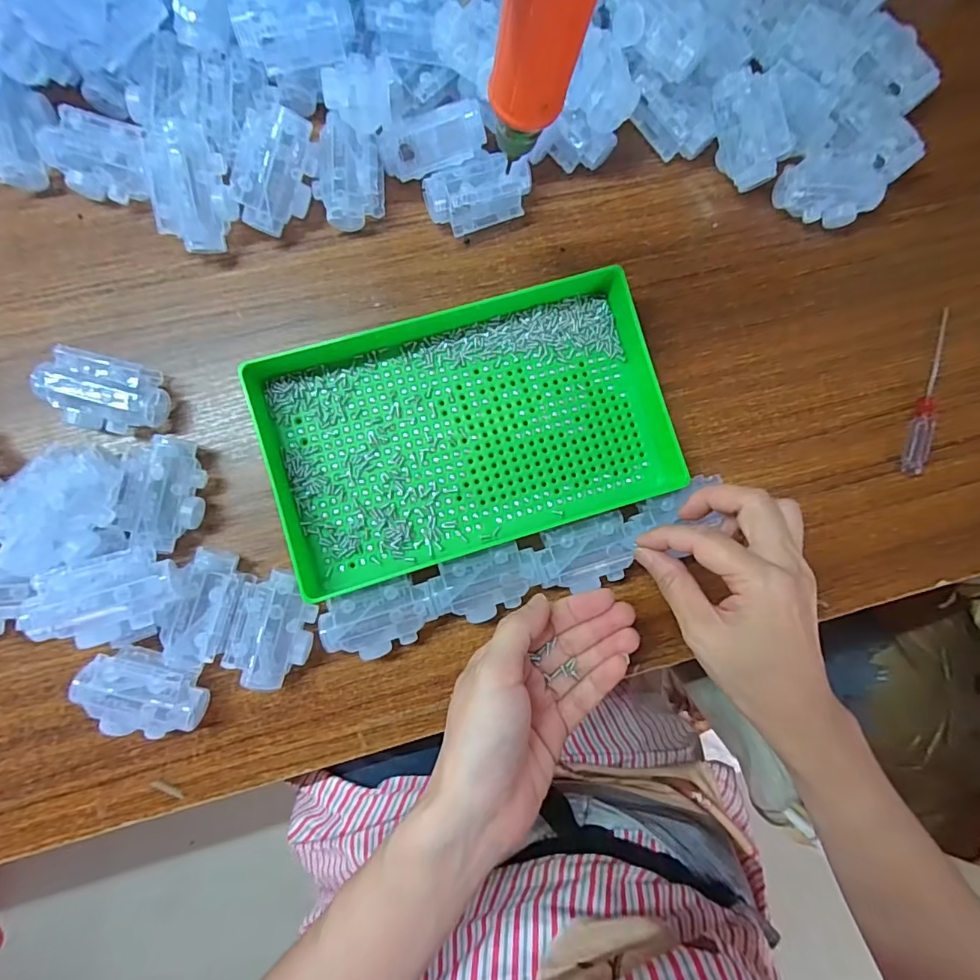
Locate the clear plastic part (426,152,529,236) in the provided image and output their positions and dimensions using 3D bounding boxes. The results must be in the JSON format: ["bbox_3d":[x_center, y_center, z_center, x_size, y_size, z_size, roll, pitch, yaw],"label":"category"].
[{"bbox_3d":[-0.007,-0.198,0.344,0.069,0.032,0.034,-19,88,-5],"label":"clear plastic part"}]

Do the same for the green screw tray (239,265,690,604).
[{"bbox_3d":[-0.012,-0.042,0.331,0.249,0.035,0.157,-17,87,-5],"label":"green screw tray"}]

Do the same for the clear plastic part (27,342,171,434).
[{"bbox_3d":[-0.236,-0.059,0.315,0.063,0.031,0.043,10,85,-4],"label":"clear plastic part"}]

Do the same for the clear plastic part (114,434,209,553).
[{"bbox_3d":[-0.198,0.002,0.317,0.039,0.032,0.067,9,85,-4],"label":"clear plastic part"}]

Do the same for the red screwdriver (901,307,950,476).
[{"bbox_3d":[0.321,-0.073,0.371,0.012,0.014,0.127,21,85,-3],"label":"red screwdriver"}]

